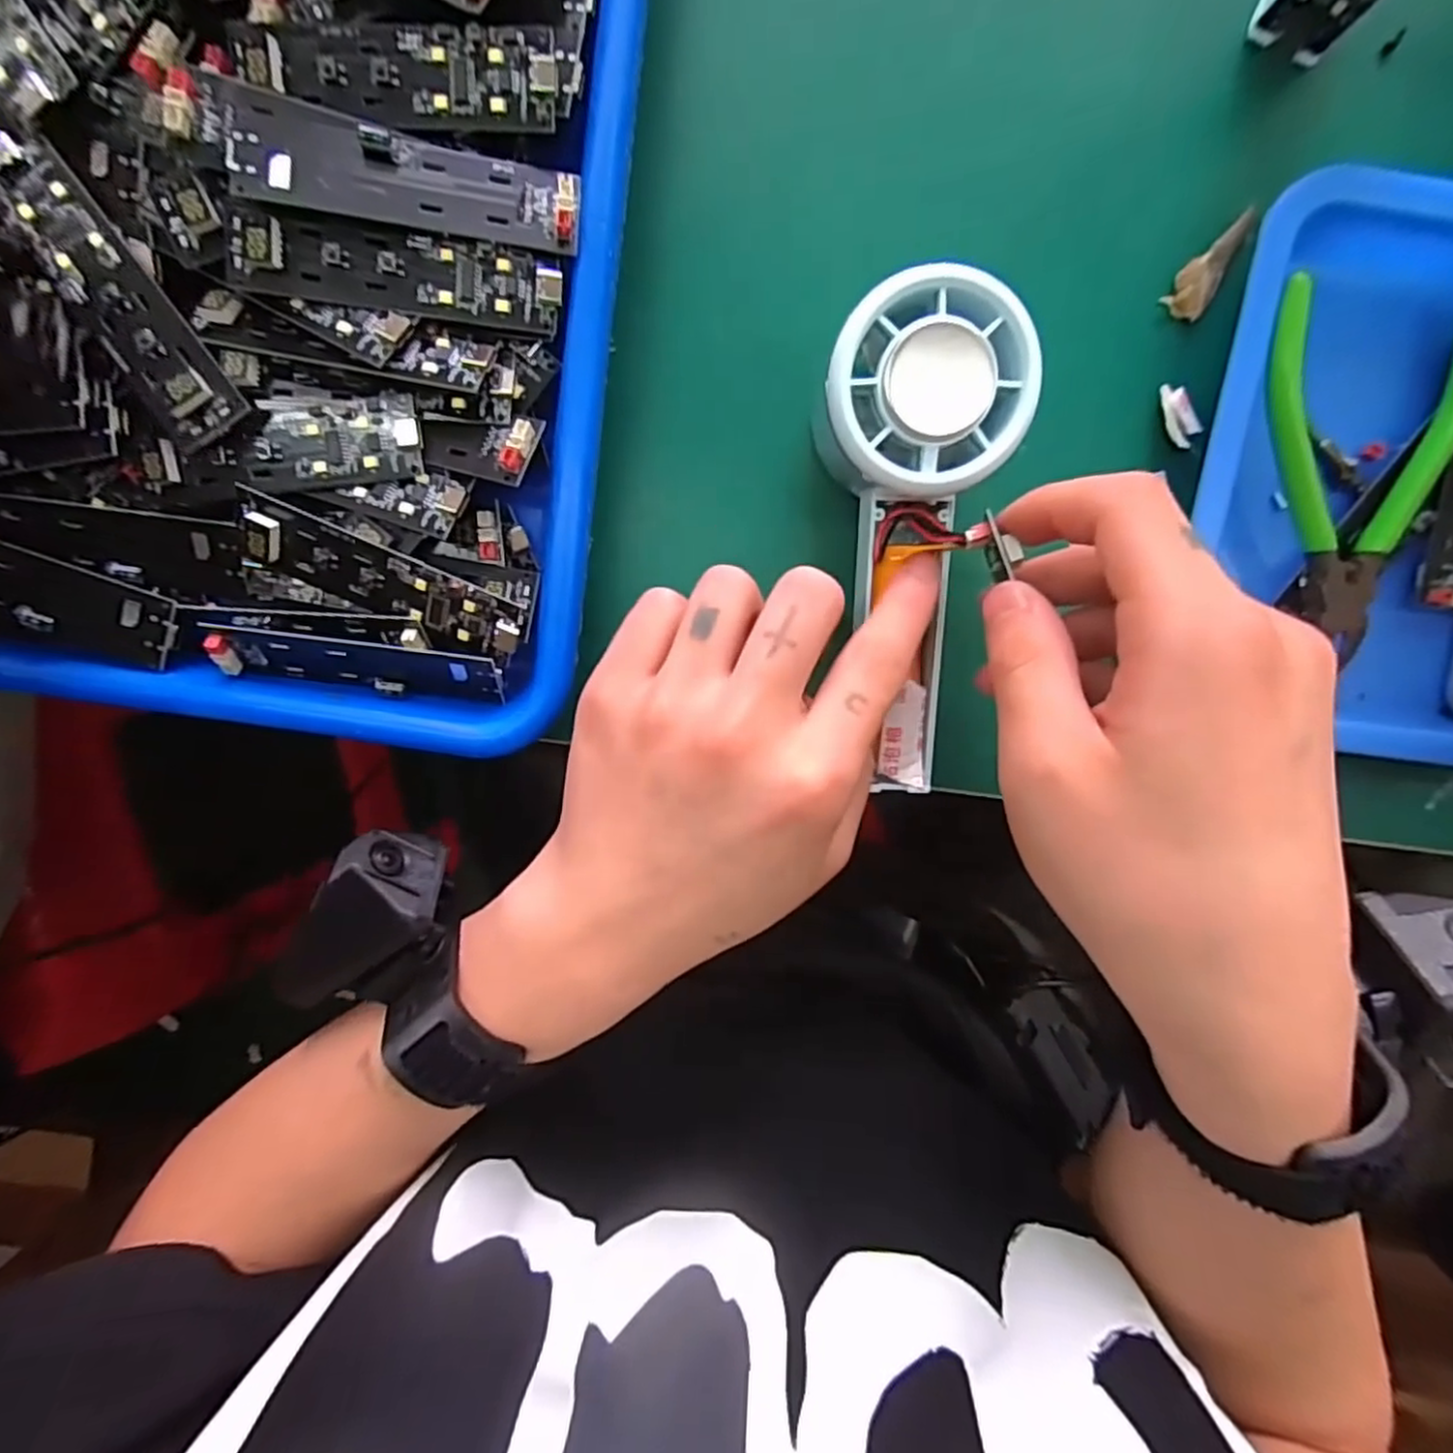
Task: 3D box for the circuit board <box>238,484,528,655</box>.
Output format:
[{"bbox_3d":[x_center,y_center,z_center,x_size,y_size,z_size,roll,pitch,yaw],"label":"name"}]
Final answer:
[{"bbox_3d":[-0.108,-0.045,0.219,0.088,0.007,0.020,23,96,-3],"label":"circuit board"}]

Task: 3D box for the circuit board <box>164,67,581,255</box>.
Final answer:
[{"bbox_3d":[-0.097,-0.156,0.199,0.108,0.006,0.030,10,88,-9],"label":"circuit board"}]

